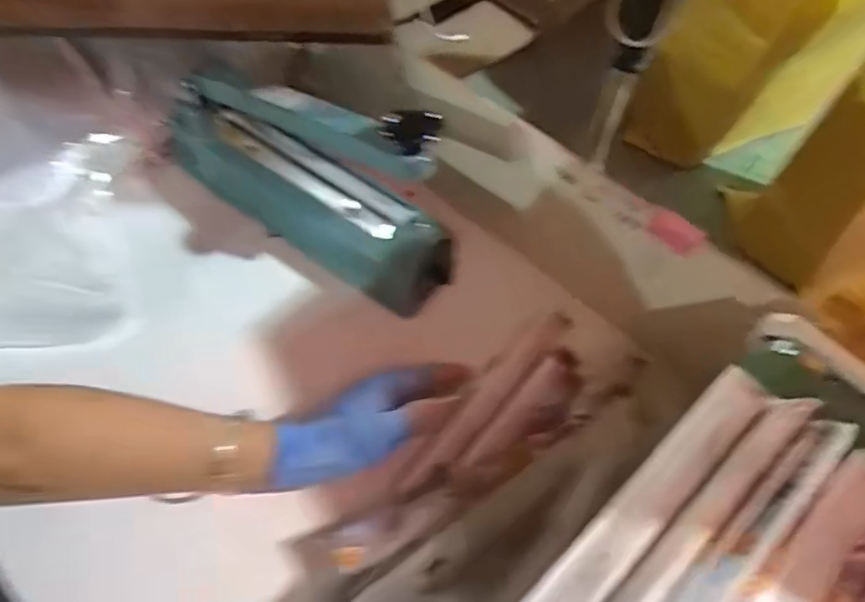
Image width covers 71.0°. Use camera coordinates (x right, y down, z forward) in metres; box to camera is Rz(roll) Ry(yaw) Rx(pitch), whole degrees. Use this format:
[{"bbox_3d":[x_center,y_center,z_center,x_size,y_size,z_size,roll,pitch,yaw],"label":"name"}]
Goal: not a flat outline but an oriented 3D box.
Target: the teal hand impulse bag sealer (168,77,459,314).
[{"bbox_3d":[-0.123,-0.121,0.544,0.315,0.173,0.058,29,59,15],"label":"teal hand impulse bag sealer"}]

